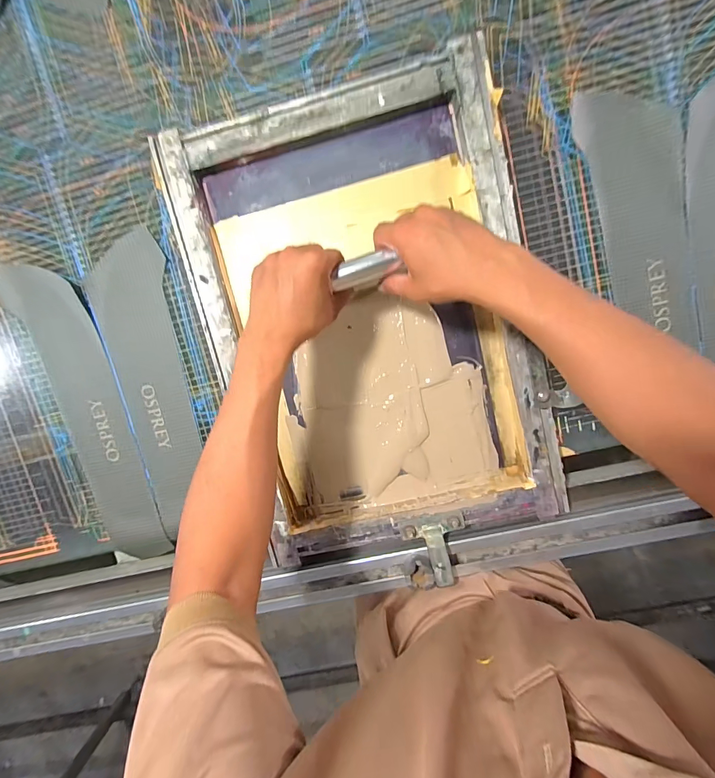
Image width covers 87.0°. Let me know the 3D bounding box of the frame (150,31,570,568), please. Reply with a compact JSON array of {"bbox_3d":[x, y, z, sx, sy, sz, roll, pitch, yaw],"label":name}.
[{"bbox_3d":[0.015,-0.072,0.479,0.386,0.033,0.568,-13,98,6],"label":"frame"}]

